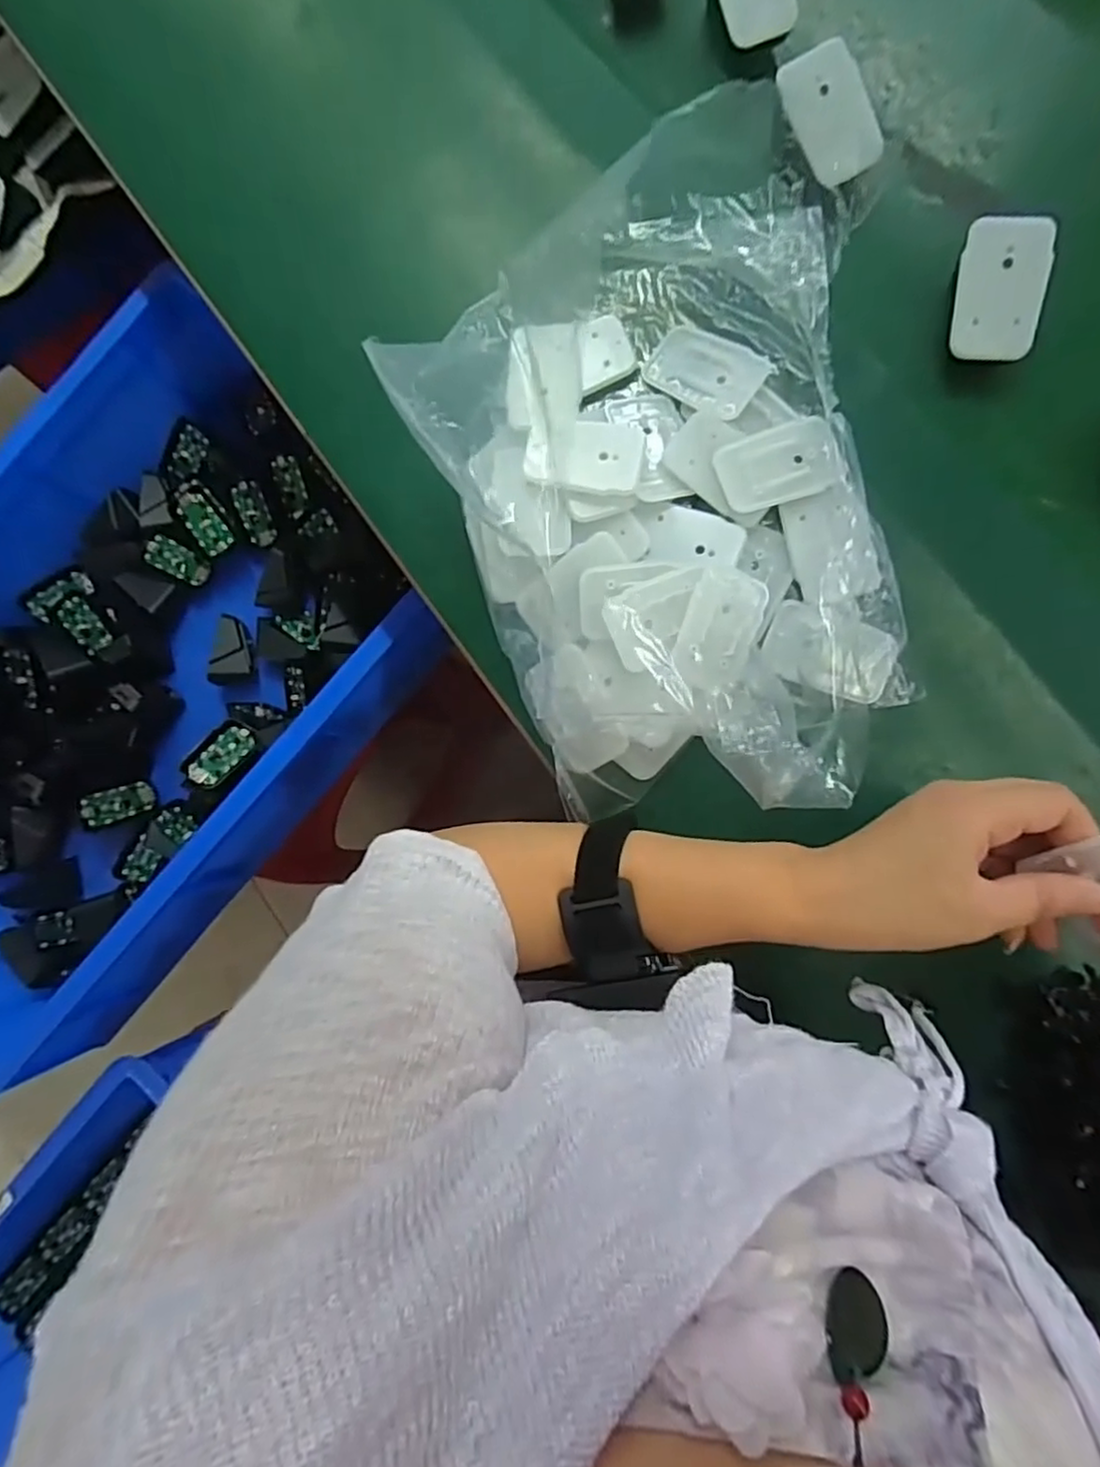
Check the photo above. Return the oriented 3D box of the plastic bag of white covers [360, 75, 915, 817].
[{"bbox_3d":[0.058,-0.140,0.381,0.242,0.057,0.366,-16,84,4],"label":"plastic bag of white covers"}]

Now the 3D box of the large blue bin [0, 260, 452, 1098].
[{"bbox_3d":[-0.405,-0.037,0.636,0.399,0.155,0.590,39,89,7],"label":"large blue bin"}]

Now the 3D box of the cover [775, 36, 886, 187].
[{"bbox_3d":[0.164,-0.359,0.390,0.040,0.004,0.069,-29,104,15],"label":"cover"}]

